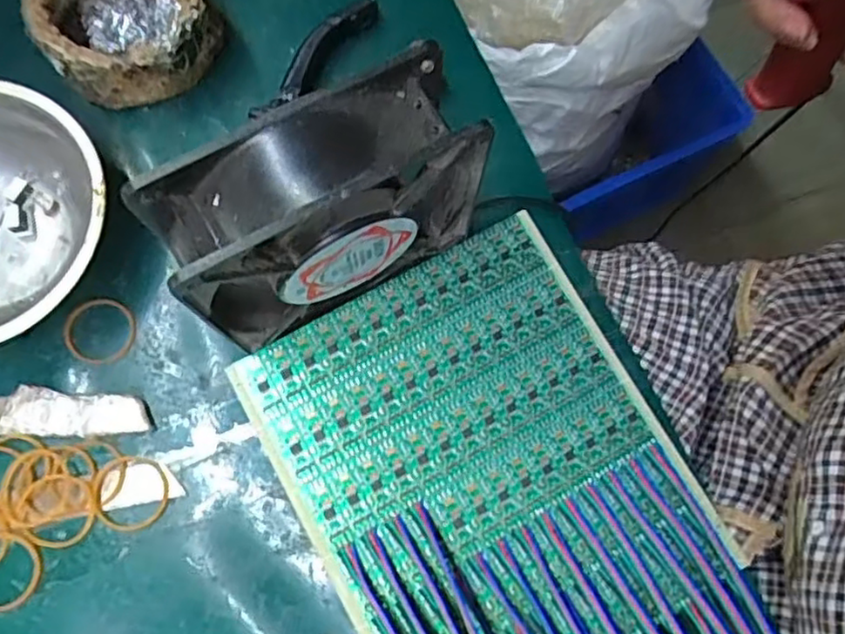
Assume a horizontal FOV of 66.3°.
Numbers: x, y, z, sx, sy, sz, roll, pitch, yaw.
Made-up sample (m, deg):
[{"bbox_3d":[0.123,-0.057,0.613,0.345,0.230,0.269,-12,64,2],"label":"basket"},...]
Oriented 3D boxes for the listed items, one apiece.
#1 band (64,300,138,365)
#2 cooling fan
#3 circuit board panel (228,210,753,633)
[{"bbox_3d":[-0.156,0.006,0.312,0.034,0.004,0.032,1,75,-3],"label":"band"},{"bbox_3d":[-0.036,-0.038,0.264,0.119,0.118,0.043,-30,78,-10],"label":"cooling fan"},{"bbox_3d":[0.027,0.069,0.299,0.165,0.010,0.193,-28,78,-10],"label":"circuit board panel"}]

